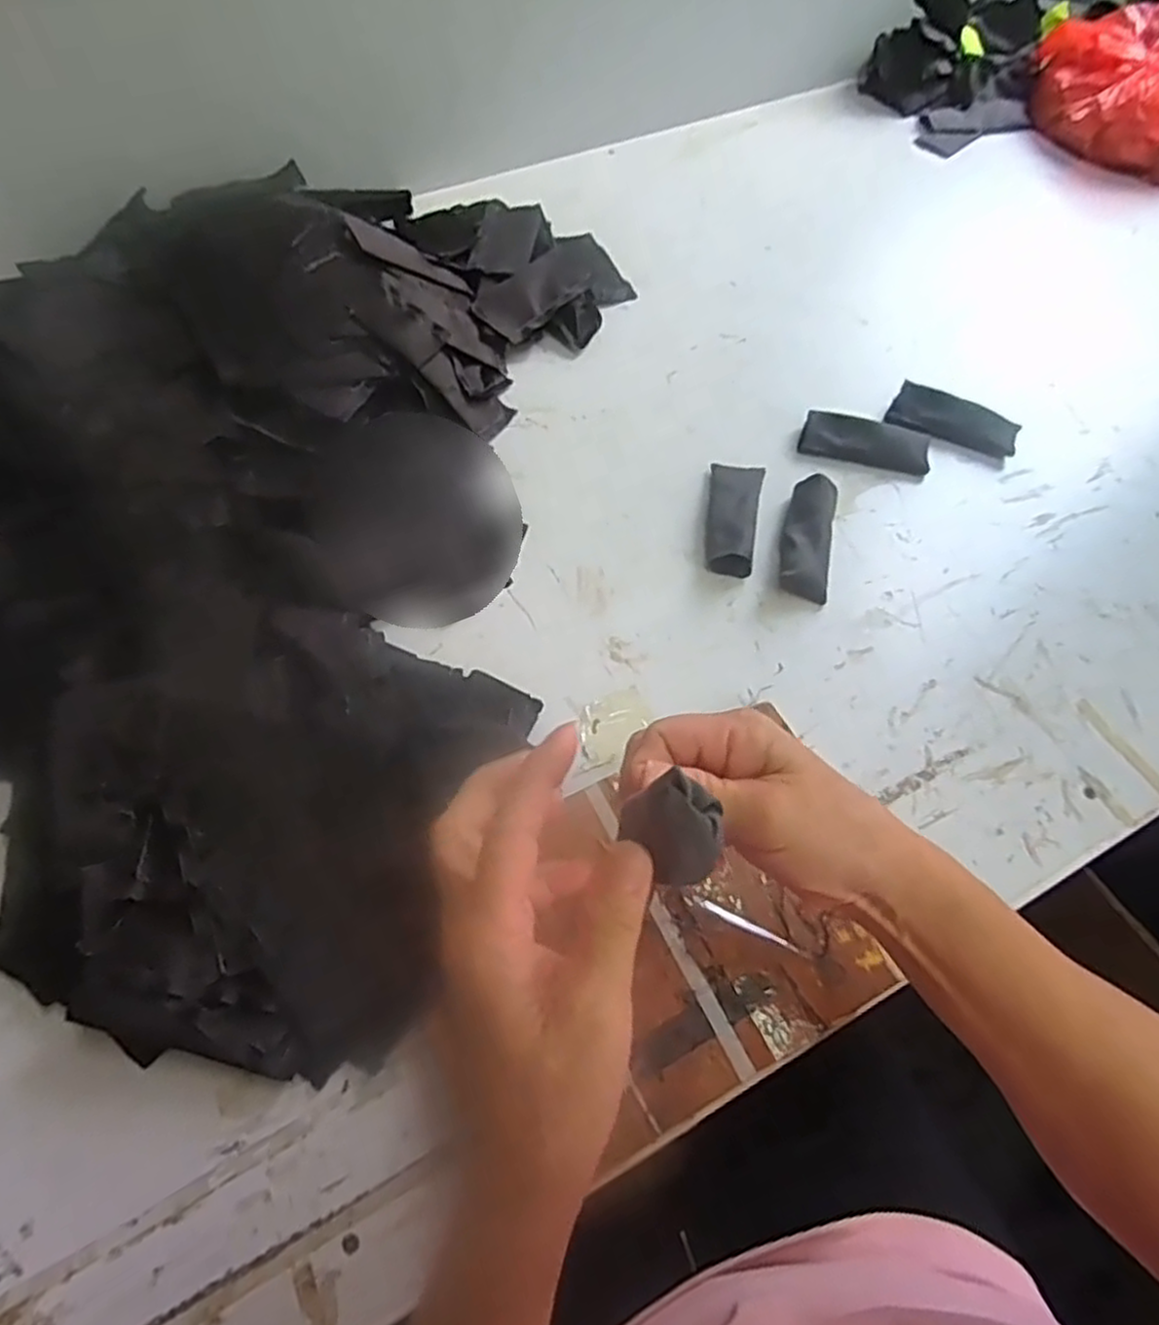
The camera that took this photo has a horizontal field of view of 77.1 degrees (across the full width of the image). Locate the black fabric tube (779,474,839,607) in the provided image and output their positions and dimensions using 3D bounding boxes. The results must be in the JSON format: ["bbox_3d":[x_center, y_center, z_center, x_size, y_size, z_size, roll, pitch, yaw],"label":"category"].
[{"bbox_3d":[0.173,-0.095,0.551,0.038,0.024,0.104,11,61,5],"label":"black fabric tube"}]

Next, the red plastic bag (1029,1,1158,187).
[{"bbox_3d":[0.649,-0.660,0.845,0.192,0.078,0.233,5,61,2],"label":"red plastic bag"}]

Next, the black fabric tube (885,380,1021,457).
[{"bbox_3d":[0.320,-0.208,0.619,0.105,0.018,0.038,19,62,10],"label":"black fabric tube"}]

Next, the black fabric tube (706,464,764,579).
[{"bbox_3d":[0.119,-0.116,0.566,0.039,0.018,0.105,10,61,5],"label":"black fabric tube"}]

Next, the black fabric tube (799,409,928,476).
[{"bbox_3d":[0.238,-0.183,0.604,0.103,0.015,0.042,11,61,5],"label":"black fabric tube"}]

